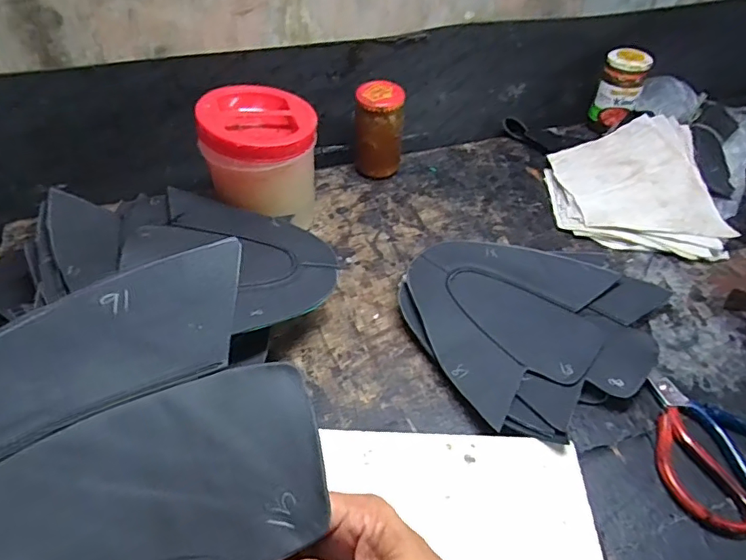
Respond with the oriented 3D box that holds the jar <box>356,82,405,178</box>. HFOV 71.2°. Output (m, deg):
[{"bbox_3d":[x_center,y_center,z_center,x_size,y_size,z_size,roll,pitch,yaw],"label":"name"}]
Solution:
[{"bbox_3d":[0.008,-0.192,0.678,0.060,0.112,0.052,7,46,5],"label":"jar"}]

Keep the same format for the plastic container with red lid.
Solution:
[{"bbox_3d":[-0.120,-0.127,0.576,0.119,0.126,0.124,-7,46,-9],"label":"plastic container with red lid"}]

